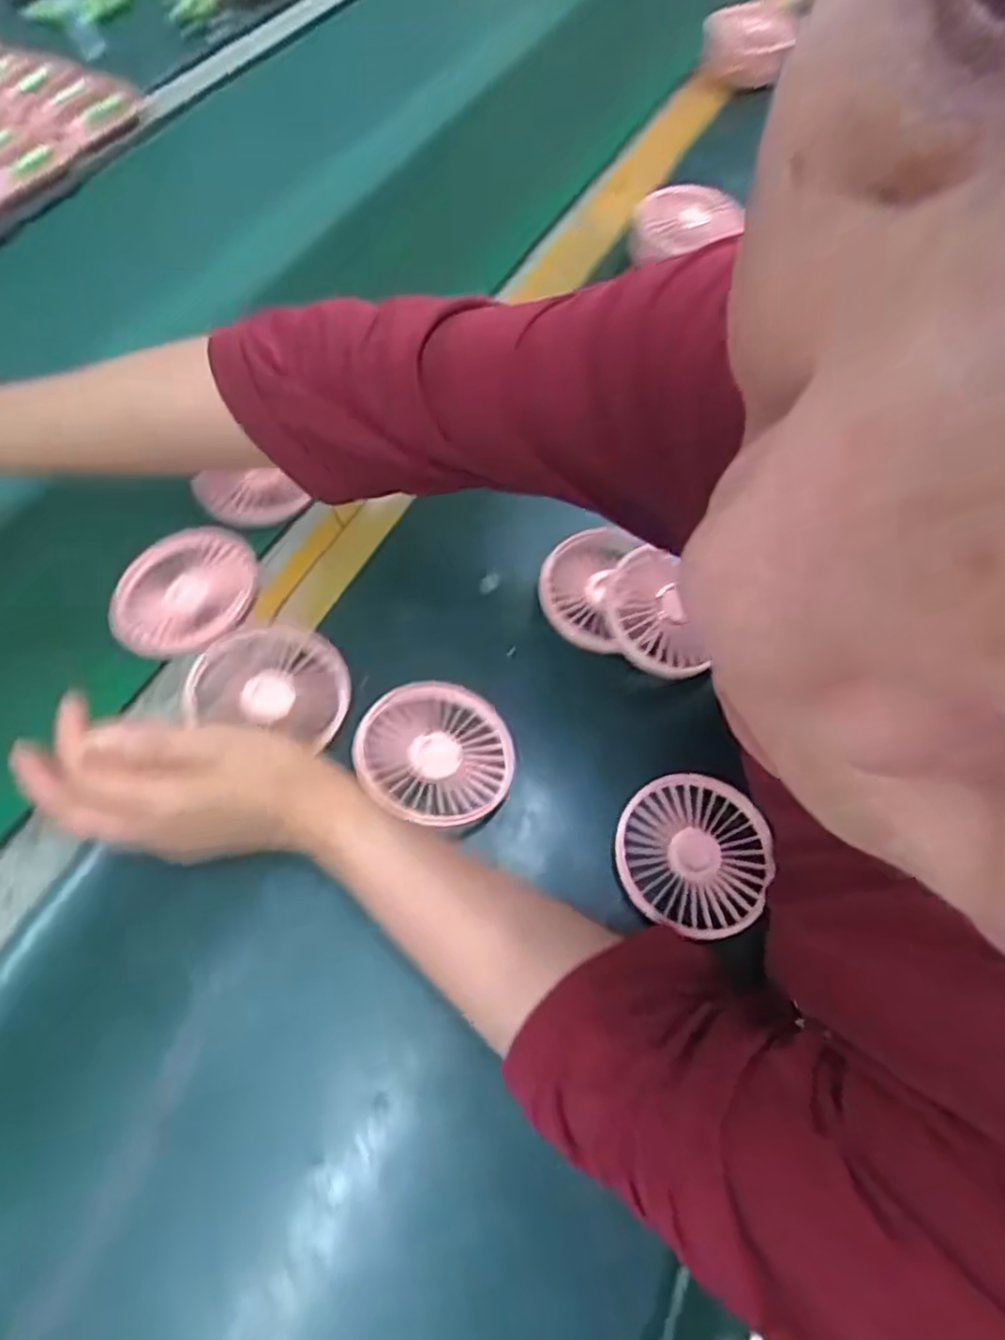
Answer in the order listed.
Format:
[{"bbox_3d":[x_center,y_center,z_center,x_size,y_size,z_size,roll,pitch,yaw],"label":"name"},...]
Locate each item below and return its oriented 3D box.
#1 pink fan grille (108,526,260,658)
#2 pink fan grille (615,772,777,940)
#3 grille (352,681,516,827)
[{"bbox_3d":[-0.201,-0.051,0.469,0.090,0.012,0.092,4,60,0],"label":"pink fan grille"},{"bbox_3d":[0.110,0.103,0.421,0.088,0.007,0.088,3,62,-6],"label":"pink fan grille"},{"bbox_3d":[-0.039,0.051,0.431,0.086,0.019,0.086,6,63,-12],"label":"grille"}]

